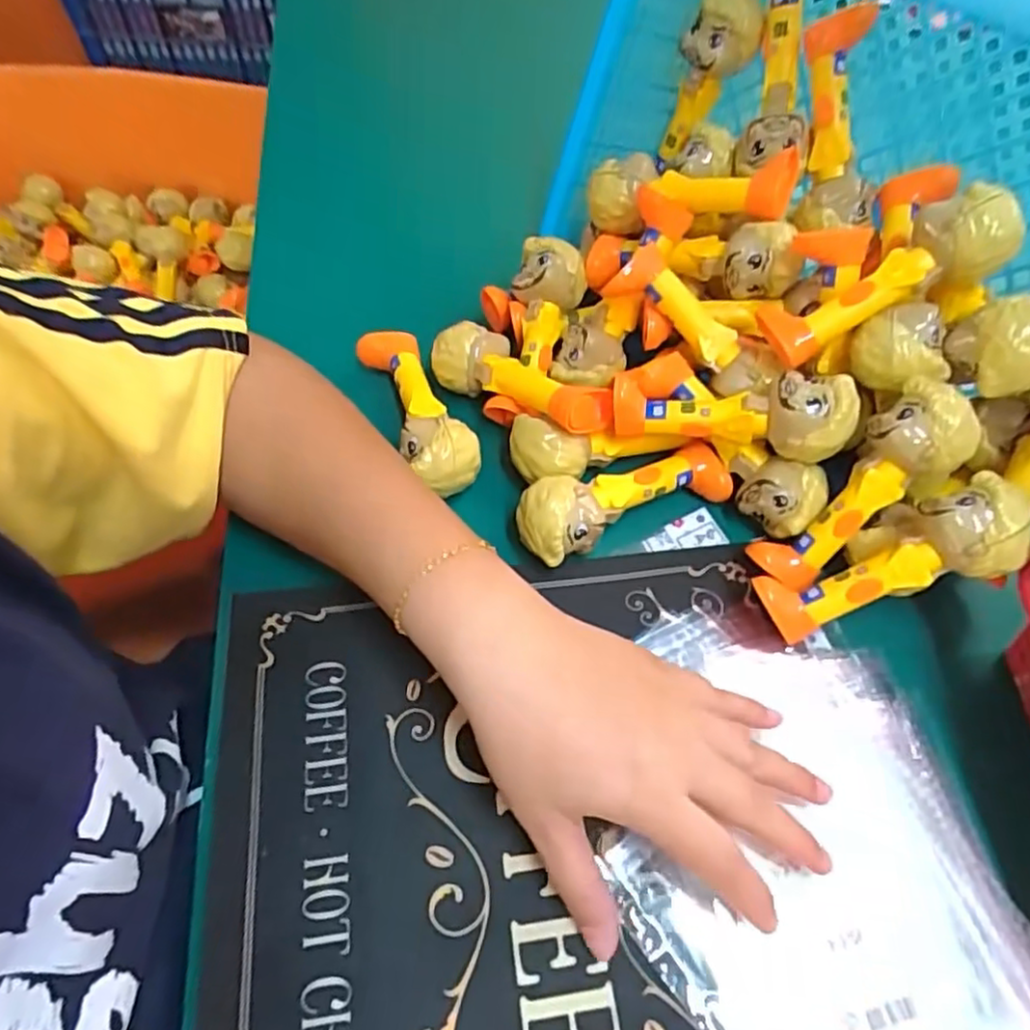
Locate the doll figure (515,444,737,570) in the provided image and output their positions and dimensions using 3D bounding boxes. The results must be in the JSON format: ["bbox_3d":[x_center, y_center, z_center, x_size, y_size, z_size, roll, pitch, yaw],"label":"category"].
[{"bbox_3d":[0.060,-0.011,0.380,0.127,0.043,0.042,-23,62,-14],"label":"doll figure"}]

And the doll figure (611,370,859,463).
[{"bbox_3d":[0.115,-0.056,0.361,0.121,0.037,0.034,10,59,4],"label":"doll figure"}]

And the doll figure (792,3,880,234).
[{"bbox_3d":[0.180,-0.217,0.380,0.030,0.106,0.036,-12,22,-8],"label":"doll figure"}]

